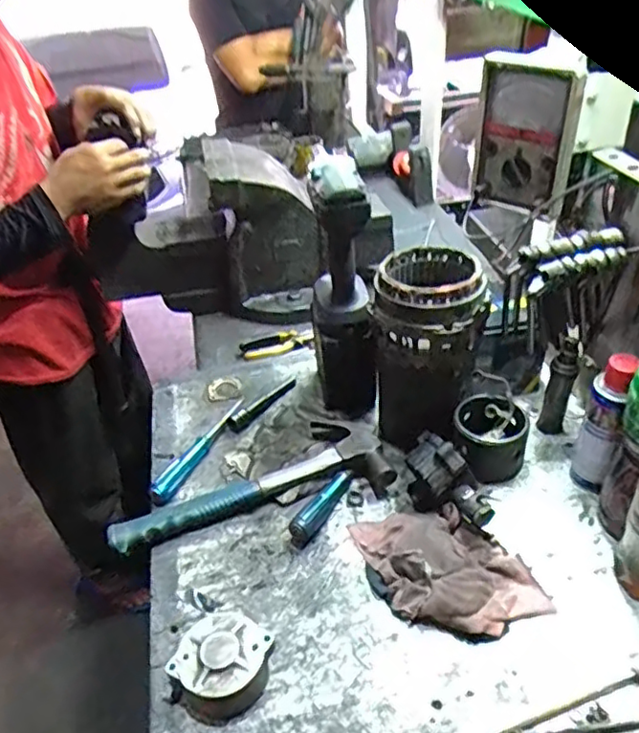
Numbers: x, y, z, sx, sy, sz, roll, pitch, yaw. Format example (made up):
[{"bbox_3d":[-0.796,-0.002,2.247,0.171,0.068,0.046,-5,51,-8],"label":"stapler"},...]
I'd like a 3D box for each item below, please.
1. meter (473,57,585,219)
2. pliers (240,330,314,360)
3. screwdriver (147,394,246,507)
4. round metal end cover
[{"bbox_3d":[0.246,-0.273,0.764,0.039,0.157,0.127,-25,43,-25],"label":"meter"},{"bbox_3d":[-0.070,-0.038,1.035,0.120,0.010,0.048,-11,39,-9],"label":"pliers"},{"bbox_3d":[-0.152,0.105,0.820,0.028,0.022,0.187,16,43,24],"label":"screwdriver"},{"bbox_3d":[-0.090,0.274,0.581,0.081,0.044,0.090,21,45,28],"label":"round metal end cover"}]

